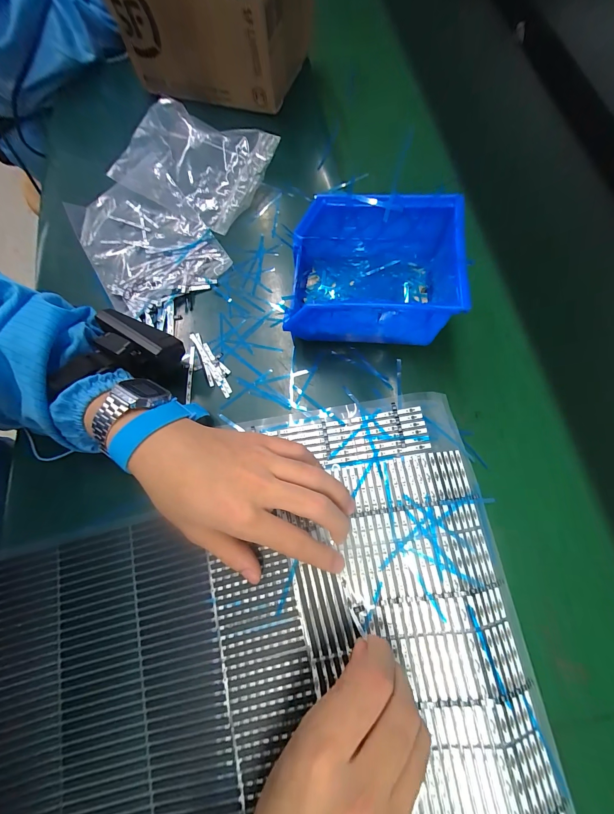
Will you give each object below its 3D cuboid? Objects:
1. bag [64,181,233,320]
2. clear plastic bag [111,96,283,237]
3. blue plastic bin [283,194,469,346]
[{"bbox_3d":[-0.185,-0.190,0.351,0.128,0.014,0.186,-34,75,-7],"label":"bag"},{"bbox_3d":[-0.140,-0.298,0.372,0.190,0.034,0.127,31,77,11],"label":"clear plastic bag"},{"bbox_3d":[0.053,-0.113,0.278,0.137,0.078,0.109,4,73,4],"label":"blue plastic bin"}]

